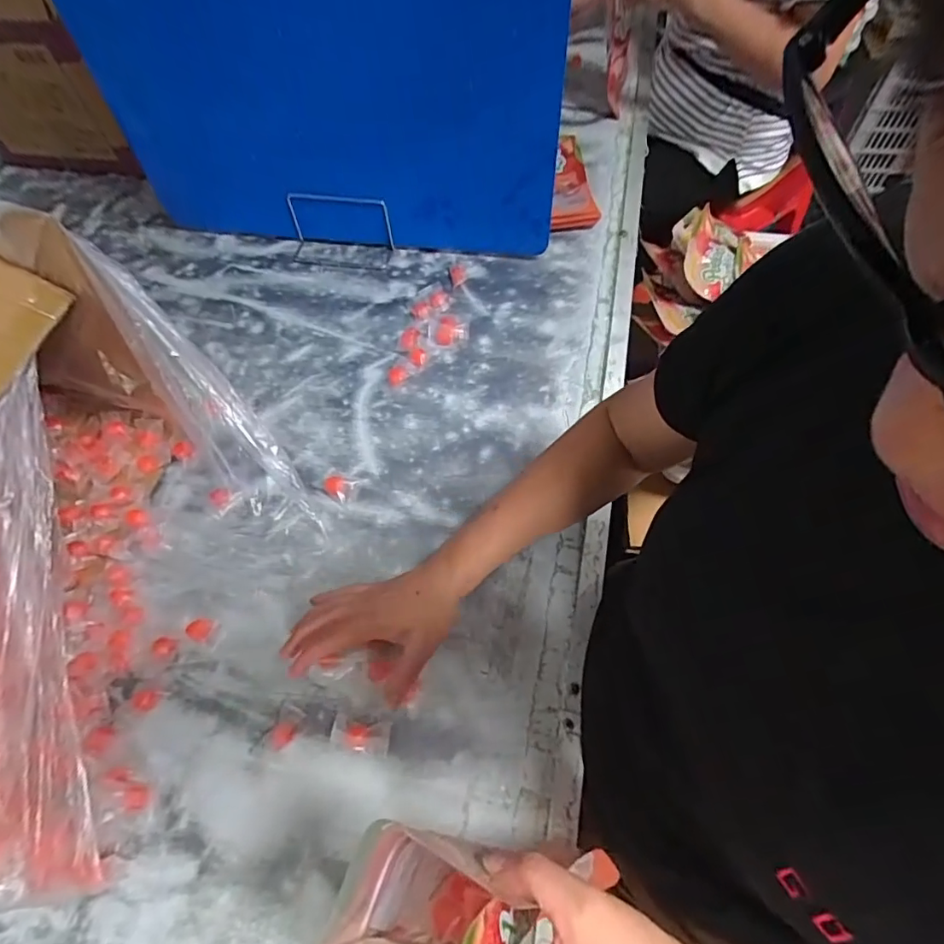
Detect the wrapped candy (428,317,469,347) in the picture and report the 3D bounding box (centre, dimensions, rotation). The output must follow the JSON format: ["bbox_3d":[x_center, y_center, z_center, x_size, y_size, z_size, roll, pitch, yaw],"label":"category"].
[{"bbox_3d":[-0.032,-0.189,0.711,0.053,0.016,0.044,-5,61,0],"label":"wrapped candy"}]

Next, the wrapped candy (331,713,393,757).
[{"bbox_3d":[-0.100,0.237,0.475,0.051,0.016,0.026,8,61,7],"label":"wrapped candy"}]

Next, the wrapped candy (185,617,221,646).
[{"bbox_3d":[-0.271,0.159,0.528,0.029,0.012,0.023,14,62,10],"label":"wrapped candy"}]

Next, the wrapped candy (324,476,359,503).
[{"bbox_3d":[-0.154,0.015,0.608,0.037,0.013,0.029,30,66,18],"label":"wrapped candy"}]

